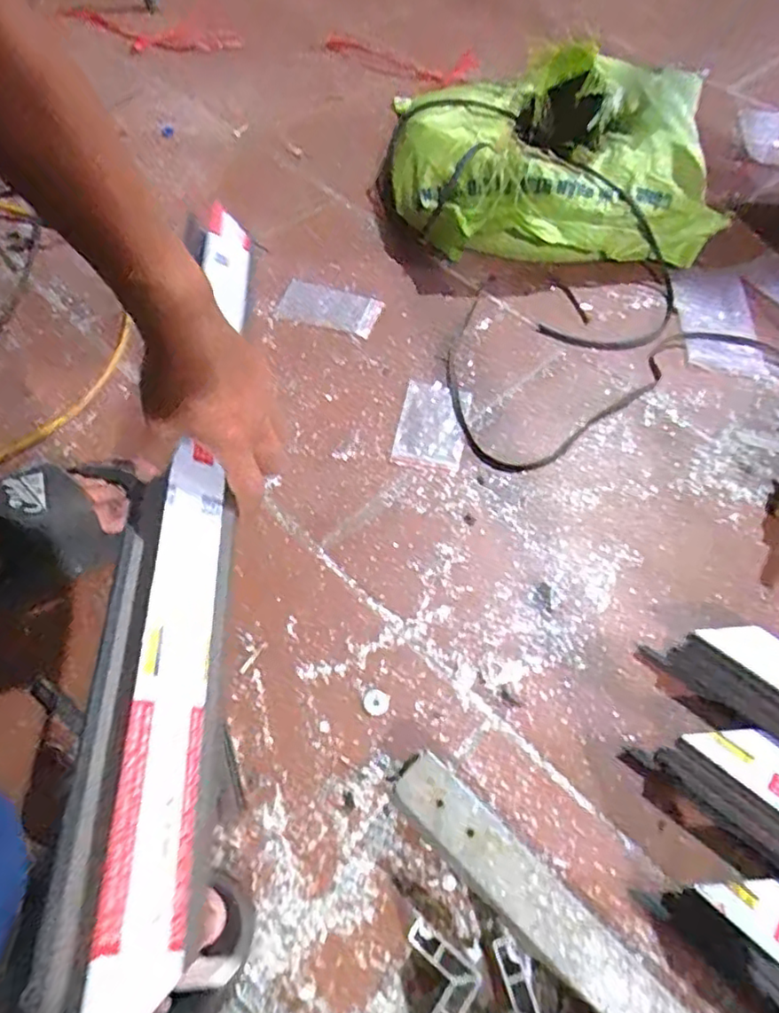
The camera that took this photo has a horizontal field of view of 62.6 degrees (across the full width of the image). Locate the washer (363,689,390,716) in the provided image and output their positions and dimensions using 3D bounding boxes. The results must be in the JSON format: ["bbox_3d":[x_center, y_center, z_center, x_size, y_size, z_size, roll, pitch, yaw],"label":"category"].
[{"bbox_3d":[-0.011,0.158,0.517,0.020,0.004,0.021,2,56,-3],"label":"washer"}]

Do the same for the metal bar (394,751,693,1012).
[{"bbox_3d":[0.119,0.287,0.417,0.295,0.044,0.042,40,62,21],"label":"metal bar"}]

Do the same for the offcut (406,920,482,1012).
[{"bbox_3d":[0.023,0.303,0.403,0.051,0.038,0.050,33,60,17],"label":"offcut"}]

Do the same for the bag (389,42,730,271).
[{"bbox_3d":[0.219,-0.480,0.876,0.432,0.161,0.319,1,56,-4],"label":"bag"}]

